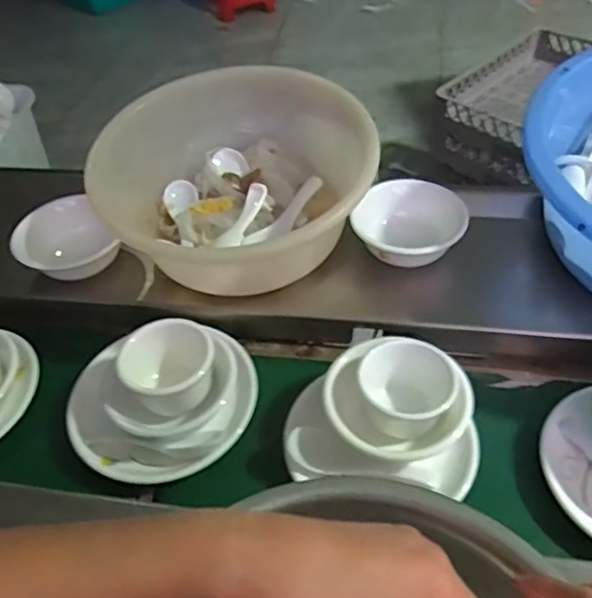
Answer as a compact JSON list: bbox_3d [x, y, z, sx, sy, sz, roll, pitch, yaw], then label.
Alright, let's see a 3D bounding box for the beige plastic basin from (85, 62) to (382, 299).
[{"bbox_3d":[-0.044,-0.125,0.624,0.252,0.111,0.239,-2,47,2],"label":"beige plastic basin"}]

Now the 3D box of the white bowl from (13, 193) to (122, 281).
[{"bbox_3d":[-0.235,-0.059,0.629,0.097,0.046,0.086,-26,50,-19],"label":"white bowl"}]

